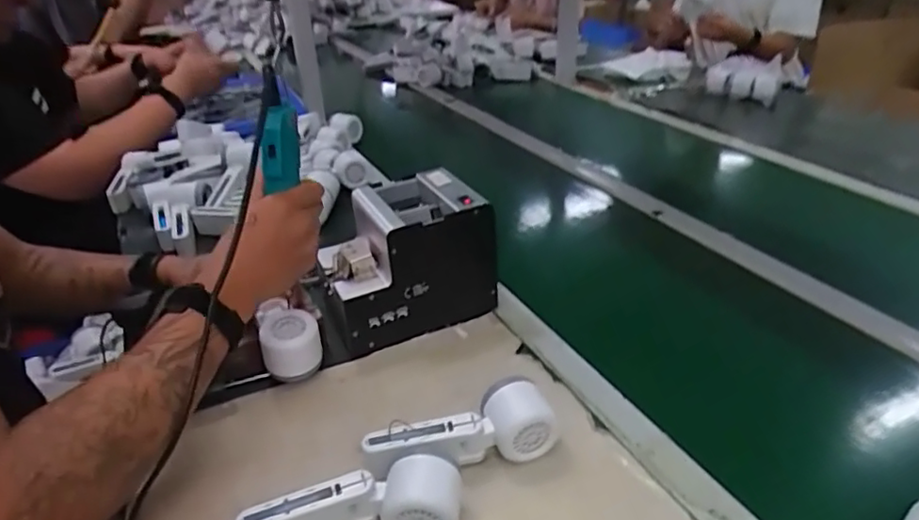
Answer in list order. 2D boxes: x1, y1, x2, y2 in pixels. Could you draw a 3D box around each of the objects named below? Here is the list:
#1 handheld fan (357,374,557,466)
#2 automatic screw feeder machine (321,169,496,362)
[{"bbox_3d":[0.002,0.151,0.545,0.164,0.059,0.045,-7,30,-7],"label":"handheld fan"},{"bbox_3d":[-0.062,-0.003,0.712,0.178,0.150,0.124,-14,32,-20],"label":"automatic screw feeder machine"}]

